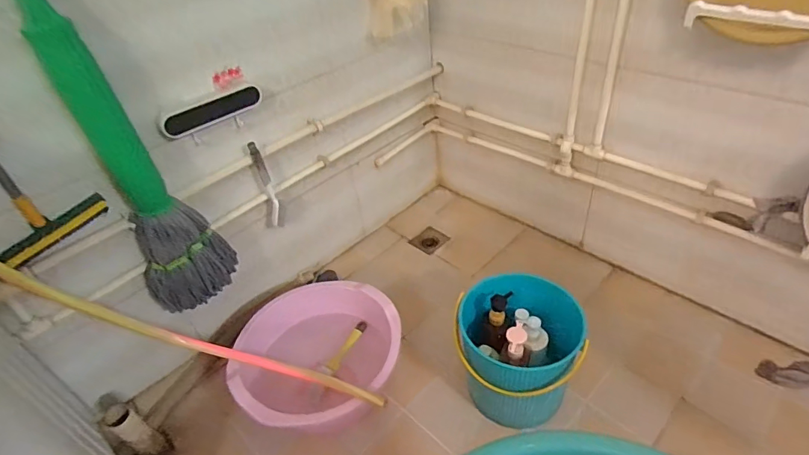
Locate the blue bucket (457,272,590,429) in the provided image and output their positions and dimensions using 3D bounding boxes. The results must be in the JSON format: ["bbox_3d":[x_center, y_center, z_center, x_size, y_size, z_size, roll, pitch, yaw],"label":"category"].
[{"bbox_3d":[0.245,0.275,1.000,0.263,0.243,0.227,7,42,16],"label":"blue bucket"}]

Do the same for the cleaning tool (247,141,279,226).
[{"bbox_3d":[-0.350,-0.108,1.151,0.028,0.241,0.019,-15,41,-9],"label":"cleaning tool"}]

